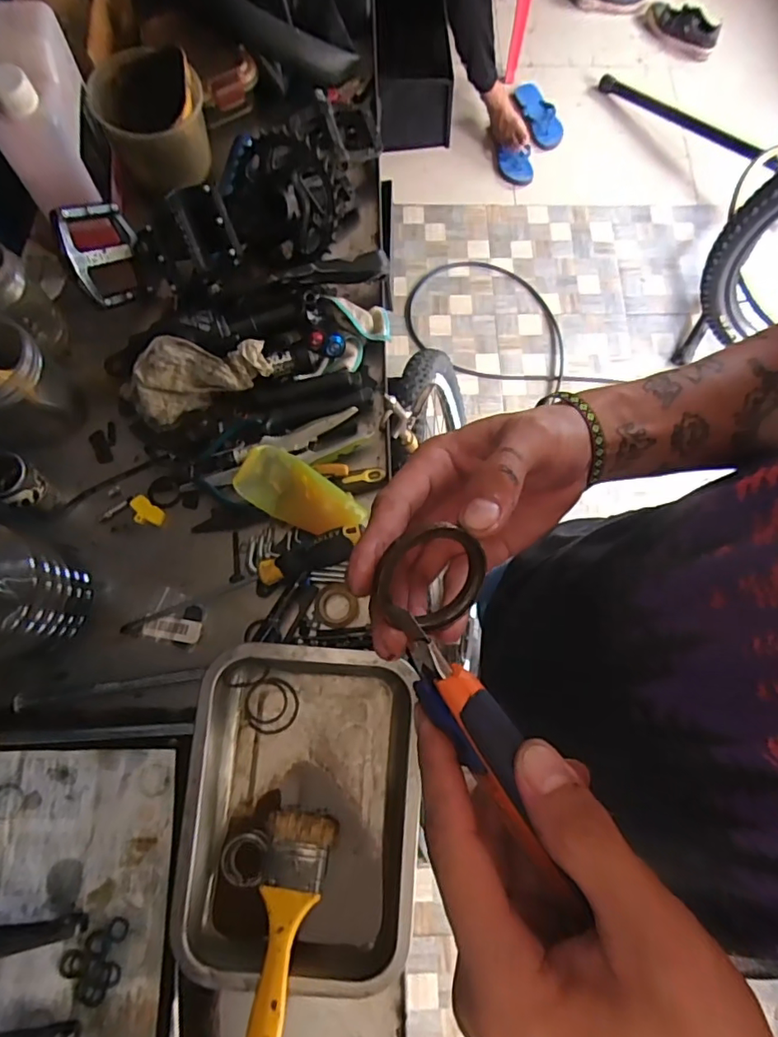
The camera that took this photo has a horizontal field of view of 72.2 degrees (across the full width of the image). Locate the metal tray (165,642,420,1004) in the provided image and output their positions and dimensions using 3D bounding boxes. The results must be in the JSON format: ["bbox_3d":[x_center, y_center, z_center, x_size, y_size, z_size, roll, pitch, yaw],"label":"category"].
[{"bbox_3d":[-0.070,0.242,0.447,0.194,0.057,0.257,2,75,-1],"label":"metal tray"}]

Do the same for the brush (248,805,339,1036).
[{"bbox_3d":[-0.084,0.334,0.420,0.052,0.018,0.187,9,61,1],"label":"brush"}]

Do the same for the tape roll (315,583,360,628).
[{"bbox_3d":[-0.051,0.083,0.511,0.040,0.015,0.041,0,75,-1],"label":"tape roll"}]

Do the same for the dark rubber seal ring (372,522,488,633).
[{"bbox_3d":[0.019,0.025,0.230,0.051,0.005,0.044,7,112,-21],"label":"dark rubber seal ring"}]

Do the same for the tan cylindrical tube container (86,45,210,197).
[{"bbox_3d":[-0.256,-0.431,0.585,0.103,0.089,0.107,0,75,-1],"label":"tan cylindrical tube container"}]

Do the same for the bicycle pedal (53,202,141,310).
[{"bbox_3d":[-0.296,-0.273,0.553,0.021,0.092,0.089,0,32,27],"label":"bicycle pedal"}]

